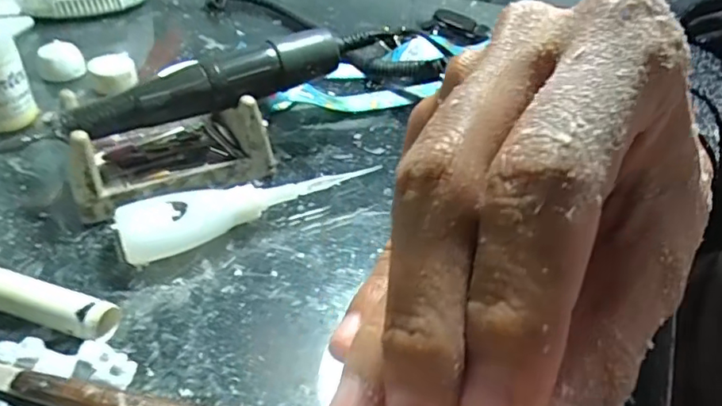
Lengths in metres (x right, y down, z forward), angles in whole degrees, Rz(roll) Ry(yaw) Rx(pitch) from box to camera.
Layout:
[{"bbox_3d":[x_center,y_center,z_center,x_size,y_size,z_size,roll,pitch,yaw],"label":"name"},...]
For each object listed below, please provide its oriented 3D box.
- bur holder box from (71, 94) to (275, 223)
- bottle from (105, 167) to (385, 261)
[{"bbox_3d":[-0.101,-0.033,0.293,0.098,0.041,0.056,-16,45,-25],"label":"bur holder box"},{"bbox_3d":[-0.052,0.002,0.274,0.124,0.019,0.029,-14,44,-22],"label":"bottle"}]

